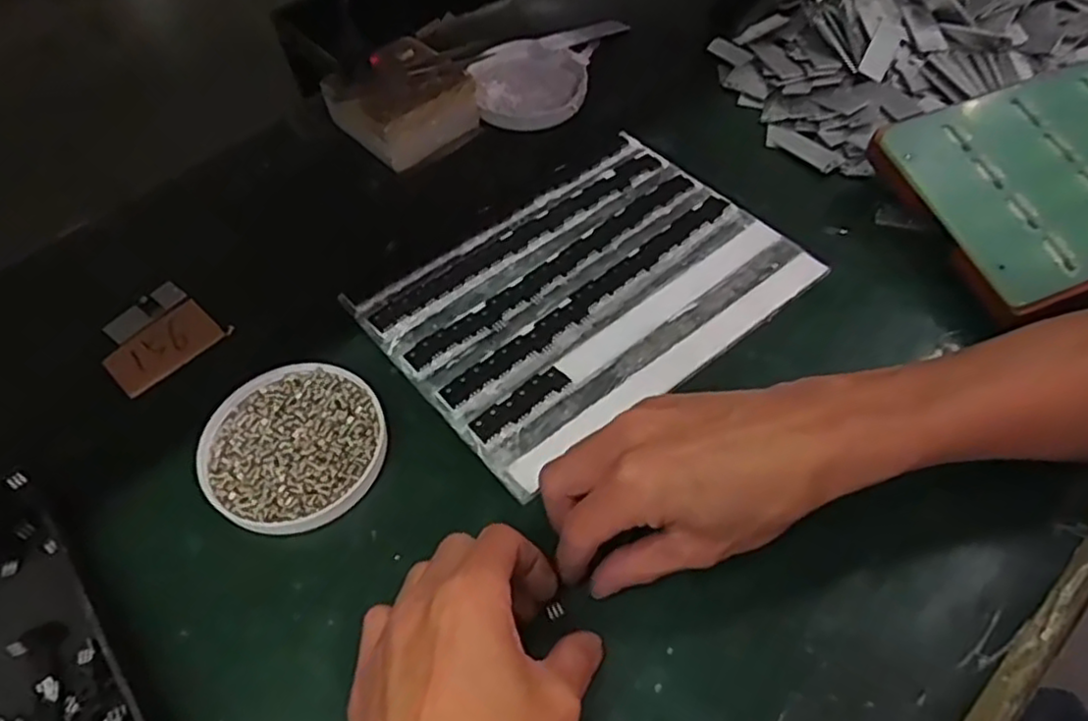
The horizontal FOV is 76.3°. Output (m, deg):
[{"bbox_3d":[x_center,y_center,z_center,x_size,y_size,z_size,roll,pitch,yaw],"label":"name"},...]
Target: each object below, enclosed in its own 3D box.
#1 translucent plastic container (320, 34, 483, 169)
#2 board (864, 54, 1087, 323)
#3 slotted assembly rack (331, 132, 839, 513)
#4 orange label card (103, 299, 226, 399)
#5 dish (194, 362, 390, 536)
[{"bbox_3d":[-0.111,-0.202,0.540,0.093,0.039,0.093,-40,62,-22],"label":"translucent plastic container"},{"bbox_3d":[0.357,-0.127,0.440,0.266,0.025,0.141,-20,66,-9],"label":"board"},{"bbox_3d":[0.027,-0.046,0.437,0.243,0.008,0.174,-34,60,-18],"label":"slotted assembly rack"},{"bbox_3d":[-0.242,-0.010,0.440,0.045,0.004,0.065,36,65,24],"label":"orange label card"},{"bbox_3d":[-0.139,0.045,0.384,0.100,0.008,0.095,-2,56,2],"label":"dish"}]

